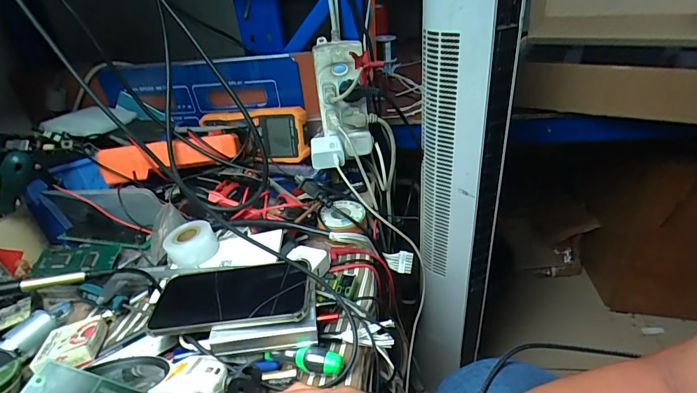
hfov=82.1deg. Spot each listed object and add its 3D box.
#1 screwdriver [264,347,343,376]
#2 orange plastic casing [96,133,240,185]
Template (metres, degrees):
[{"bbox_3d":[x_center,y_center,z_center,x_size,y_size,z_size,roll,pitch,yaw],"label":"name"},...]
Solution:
[{"bbox_3d":[-0.043,0.161,0.394,0.077,0.021,0.020,3,33,12],"label":"screwdriver"},{"bbox_3d":[-0.242,-0.054,0.543,0.180,0.040,0.025,-9,32,-6],"label":"orange plastic casing"}]

